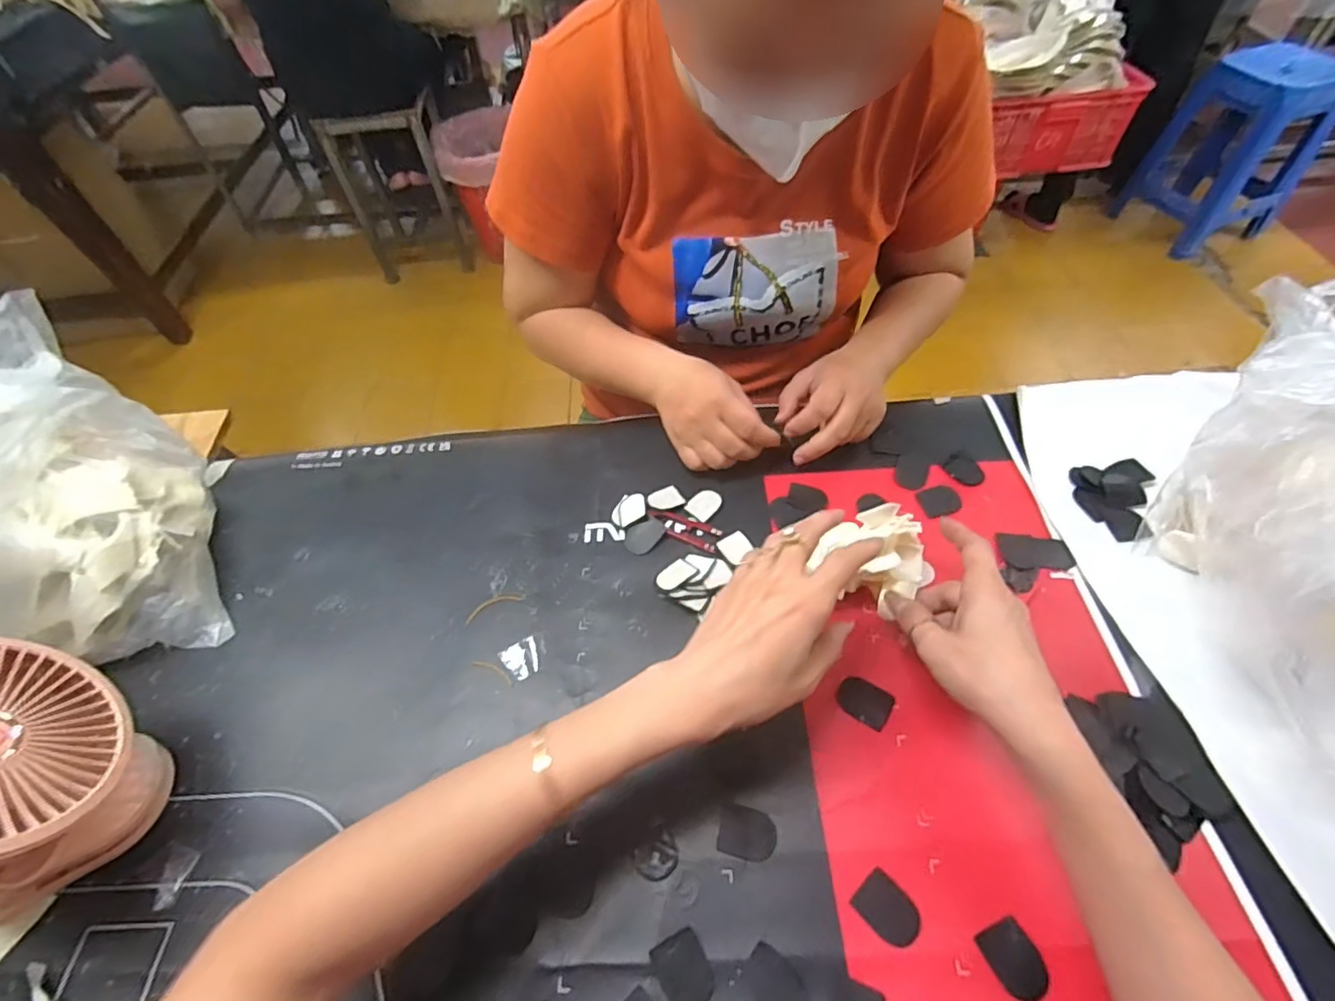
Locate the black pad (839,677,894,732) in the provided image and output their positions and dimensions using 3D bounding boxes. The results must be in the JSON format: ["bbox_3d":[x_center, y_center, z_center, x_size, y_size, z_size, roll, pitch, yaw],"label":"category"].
[{"bbox_3d":[0.136,0.138,0.398,0.035,0.004,0.027,27,61,20],"label":"black pad"}]

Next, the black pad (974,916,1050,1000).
[{"bbox_3d":[0.190,0.251,0.315,0.027,0.004,0.034,-25,57,-13],"label":"black pad"}]

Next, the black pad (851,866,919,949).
[{"bbox_3d":[0.128,0.236,0.332,0.034,0.004,0.027,38,66,26],"label":"black pad"}]

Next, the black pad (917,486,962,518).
[{"bbox_3d":[0.234,0.001,0.496,0.034,0.004,0.029,-13,56,-6],"label":"black pad"}]

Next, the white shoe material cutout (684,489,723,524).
[{"bbox_3d":[0.033,0.003,0.504,0.025,0.004,0.034,33,57,22],"label":"white shoe material cutout"}]

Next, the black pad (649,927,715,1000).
[{"bbox_3d":[0.010,0.262,0.321,0.027,0.004,0.034,-31,59,-17],"label":"black pad"}]

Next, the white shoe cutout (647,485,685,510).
[{"bbox_3d":[-0.002,-0.001,0.504,0.030,0.009,0.022,-29,61,-12],"label":"white shoe cutout"}]

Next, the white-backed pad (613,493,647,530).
[{"bbox_3d":[-0.032,0.007,0.498,0.025,0.005,0.033,26,61,20],"label":"white-backed pad"}]

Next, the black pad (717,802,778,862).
[{"bbox_3d":[0.050,0.208,0.360,0.034,0.004,0.028,11,57,11],"label":"black pad"}]

